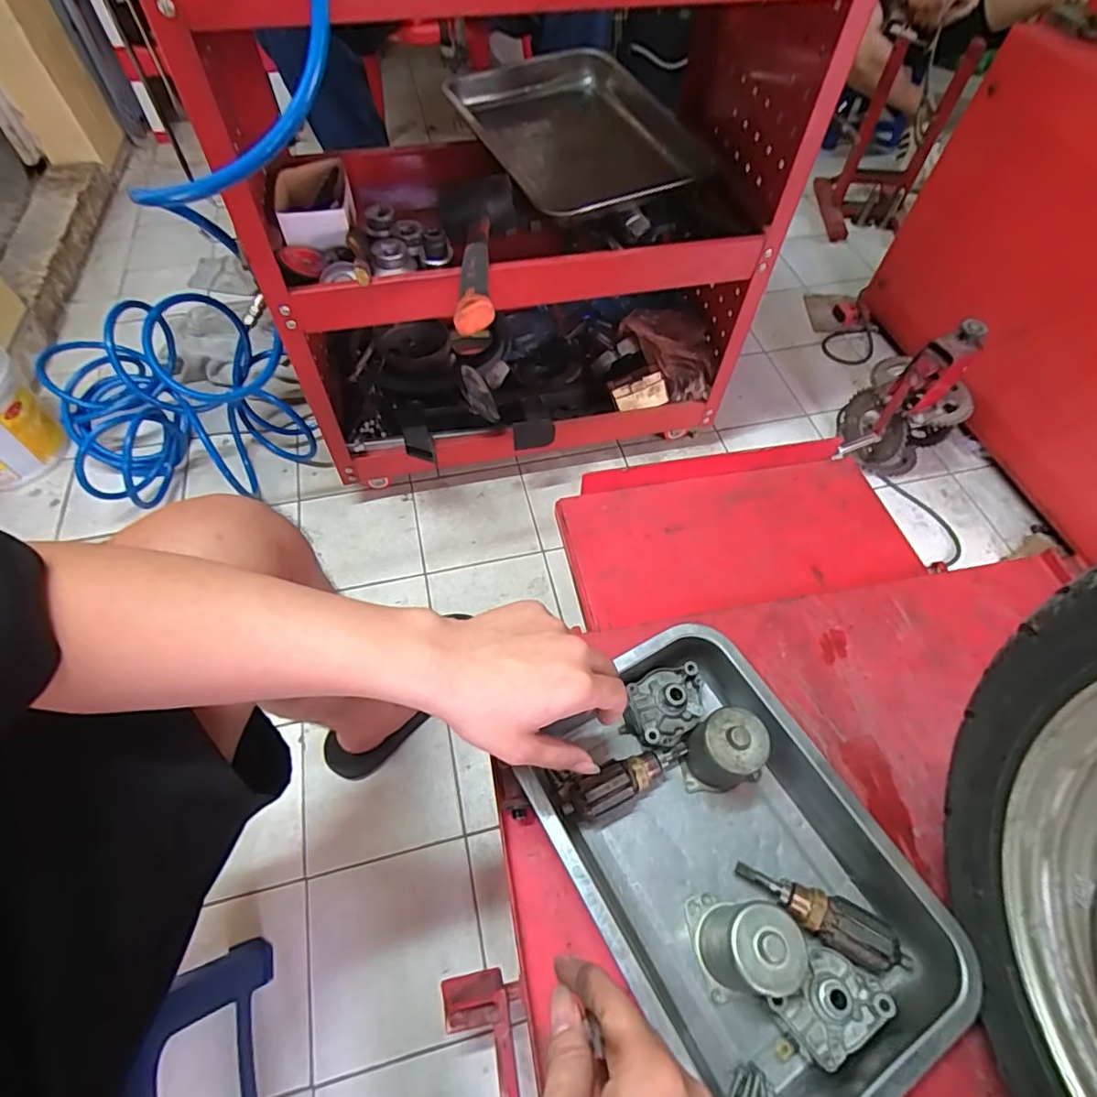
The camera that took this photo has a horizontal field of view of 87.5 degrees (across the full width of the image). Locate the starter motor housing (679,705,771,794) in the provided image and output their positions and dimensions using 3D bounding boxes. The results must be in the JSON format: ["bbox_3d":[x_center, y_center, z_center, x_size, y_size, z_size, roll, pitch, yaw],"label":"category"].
[{"bbox_3d":[0.141,0.159,0.451,0.062,0.073,0.048,-11,59,-9],"label":"starter motor housing"}]

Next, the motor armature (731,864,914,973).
[{"bbox_3d":[0.194,0.262,0.412,0.115,0.032,0.033,25,60,13],"label":"motor armature"}]

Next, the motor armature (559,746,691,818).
[{"bbox_3d":[0.063,0.180,0.449,0.107,0.026,0.029,-16,60,-23],"label":"motor armature"}]

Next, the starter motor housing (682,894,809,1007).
[{"bbox_3d":[0.130,0.264,0.380,0.051,0.071,0.060,-9,59,-8],"label":"starter motor housing"}]

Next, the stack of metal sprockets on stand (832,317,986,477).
[{"bbox_3d":[0.608,-0.242,0.975,0.168,0.280,0.172,38,64,19],"label":"stack of metal sprockets on stand"}]

